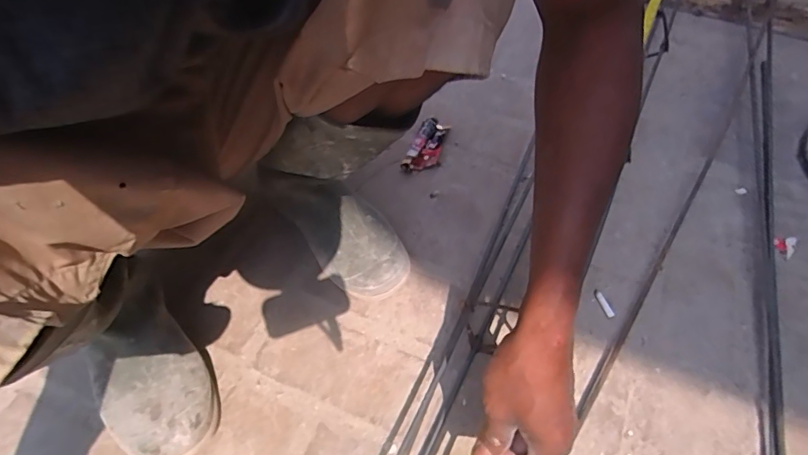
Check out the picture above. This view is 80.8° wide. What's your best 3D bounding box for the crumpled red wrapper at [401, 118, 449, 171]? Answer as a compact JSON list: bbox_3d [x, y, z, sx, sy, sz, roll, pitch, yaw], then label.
[{"bbox_3d":[0.036,-0.126,0.724,0.042,0.027,0.105,20,56,14],"label":"crumpled red wrapper"}]

